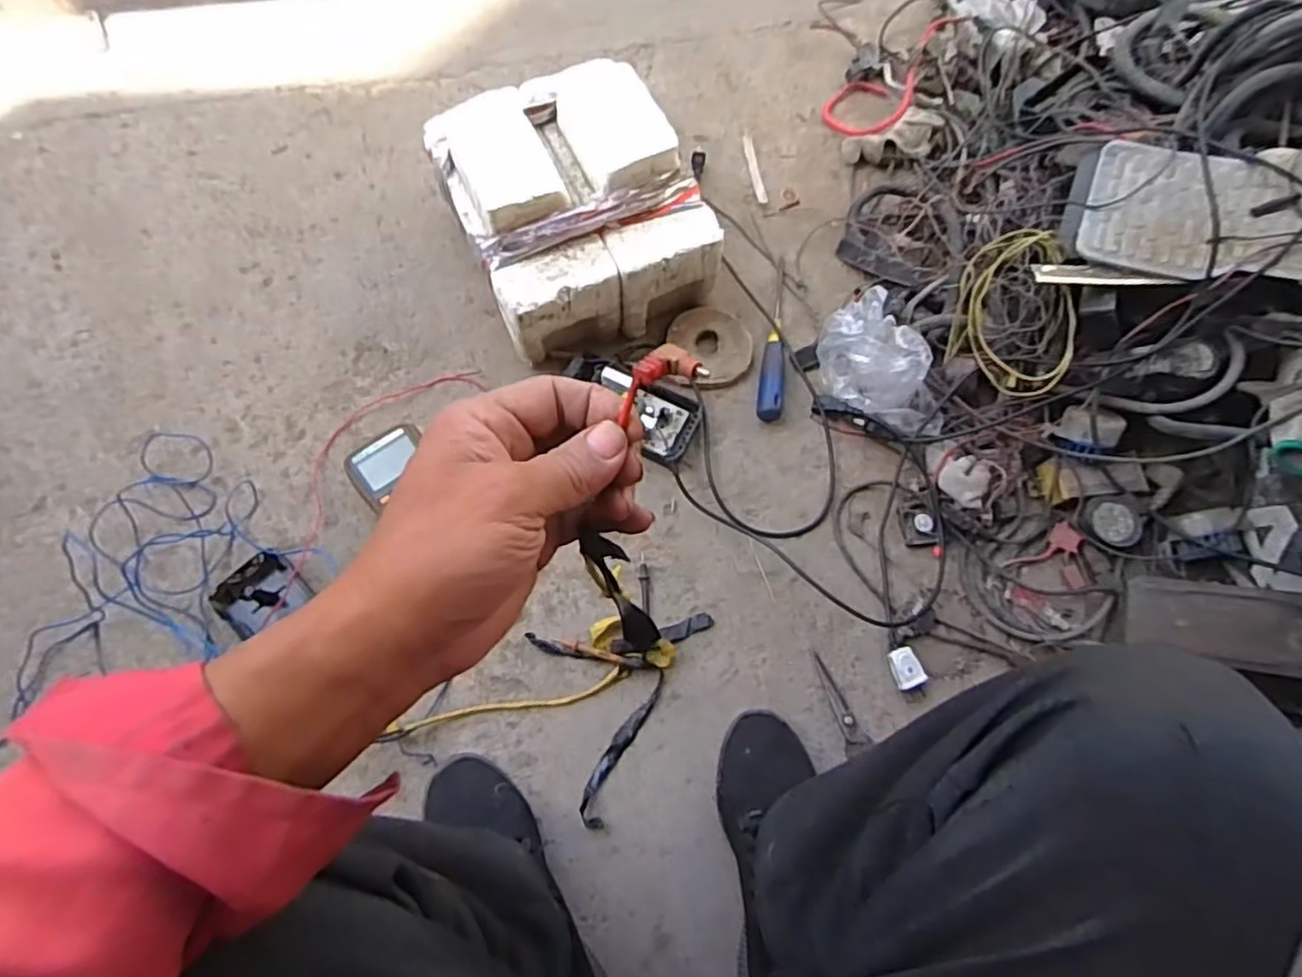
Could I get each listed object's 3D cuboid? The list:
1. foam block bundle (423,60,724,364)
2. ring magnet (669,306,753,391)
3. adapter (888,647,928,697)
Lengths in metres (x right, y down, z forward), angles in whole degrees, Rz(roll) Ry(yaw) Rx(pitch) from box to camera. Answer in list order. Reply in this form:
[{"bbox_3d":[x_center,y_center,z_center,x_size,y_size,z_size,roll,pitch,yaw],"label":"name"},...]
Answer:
[{"bbox_3d":[-0.095,-0.332,0.818,0.253,0.166,0.293,-26,76,-10],"label":"foam block bundle"},{"bbox_3d":[0.073,-0.175,0.849,0.102,0.014,0.110,-6,73,-5],"label":"ring magnet"},{"bbox_3d":[0.276,0.197,0.736,0.030,0.016,0.052,-15,74,-7],"label":"adapter"}]

